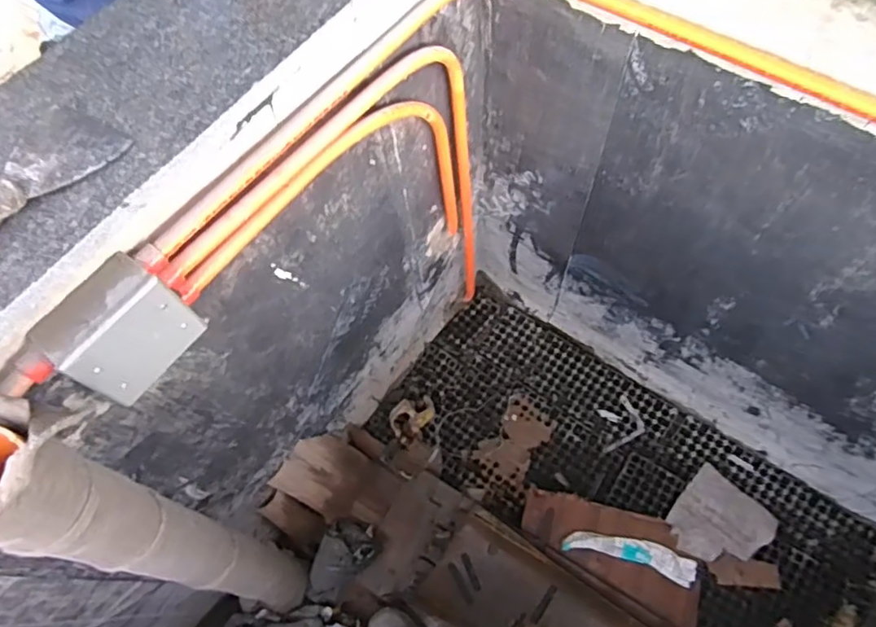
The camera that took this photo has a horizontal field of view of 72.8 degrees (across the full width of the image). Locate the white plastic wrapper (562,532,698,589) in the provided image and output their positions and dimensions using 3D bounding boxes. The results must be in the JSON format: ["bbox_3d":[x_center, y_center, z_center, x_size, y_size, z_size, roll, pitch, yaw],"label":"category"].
[{"bbox_3d":[0.413,0.515,1.275,0.273,0.020,0.064,12,67,9],"label":"white plastic wrapper"}]

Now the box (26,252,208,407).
[{"bbox_3d":[-0.316,0.019,0.599,0.059,0.110,0.119,35,72,17],"label":"box"}]

